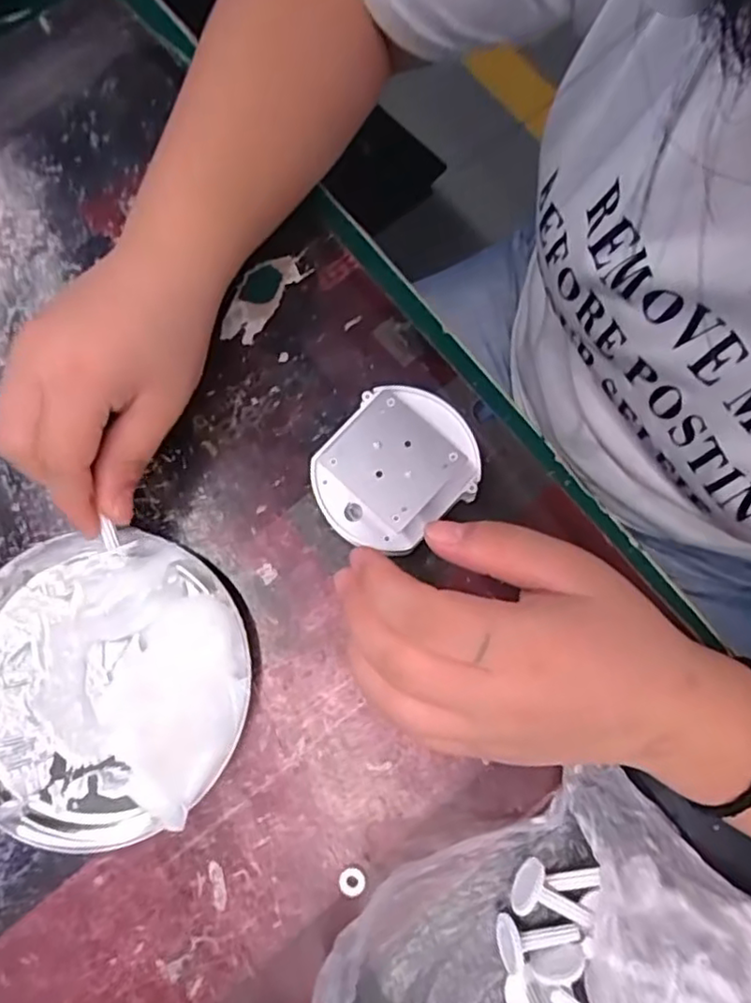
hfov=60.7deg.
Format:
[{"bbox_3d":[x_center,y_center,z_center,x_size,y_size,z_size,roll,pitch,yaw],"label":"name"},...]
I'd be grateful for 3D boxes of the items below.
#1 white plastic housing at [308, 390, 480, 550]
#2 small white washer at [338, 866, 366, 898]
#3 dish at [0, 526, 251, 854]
[{"bbox_3d":[0.008,-0.014,0.268,0.059,0.020,0.065,38,81,9],"label":"white plastic housing"},{"bbox_3d":[-0.009,0.155,0.262,0.011,0.004,0.010,1,77,2],"label":"small white washer"},{"bbox_3d":[-0.119,0.078,0.272,0.125,0.022,0.125,0,77,2],"label":"dish"}]

